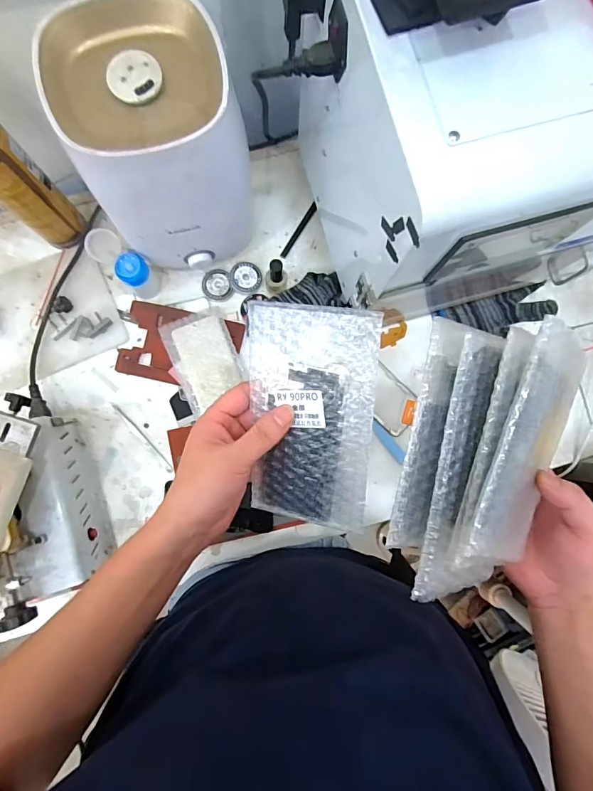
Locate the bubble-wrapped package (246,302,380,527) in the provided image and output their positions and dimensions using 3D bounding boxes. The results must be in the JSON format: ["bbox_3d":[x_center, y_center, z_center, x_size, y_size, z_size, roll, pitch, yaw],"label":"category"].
[{"bbox_3d":[0.009,0.022,0.321,0.099,0.006,0.179,9,111,21],"label":"bubble-wrapped package"}]

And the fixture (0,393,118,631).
[{"bbox_3d":[-0.316,0.141,0.504,0.150,0.155,0.249,18,84,-1],"label":"fixture"}]

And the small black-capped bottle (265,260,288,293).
[{"bbox_3d":[-0.030,-0.167,0.579,0.032,0.069,0.026,16,84,-1],"label":"small black-capped bottle"}]

